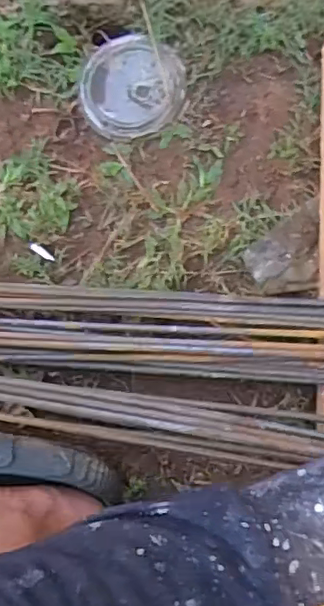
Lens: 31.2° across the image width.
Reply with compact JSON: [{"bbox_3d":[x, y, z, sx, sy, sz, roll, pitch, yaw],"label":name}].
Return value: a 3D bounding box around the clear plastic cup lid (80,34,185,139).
[{"bbox_3d":[-0.025,-0.189,0.503,0.088,0.014,0.094,-9,86,4],"label":"clear plastic cup lid"}]

